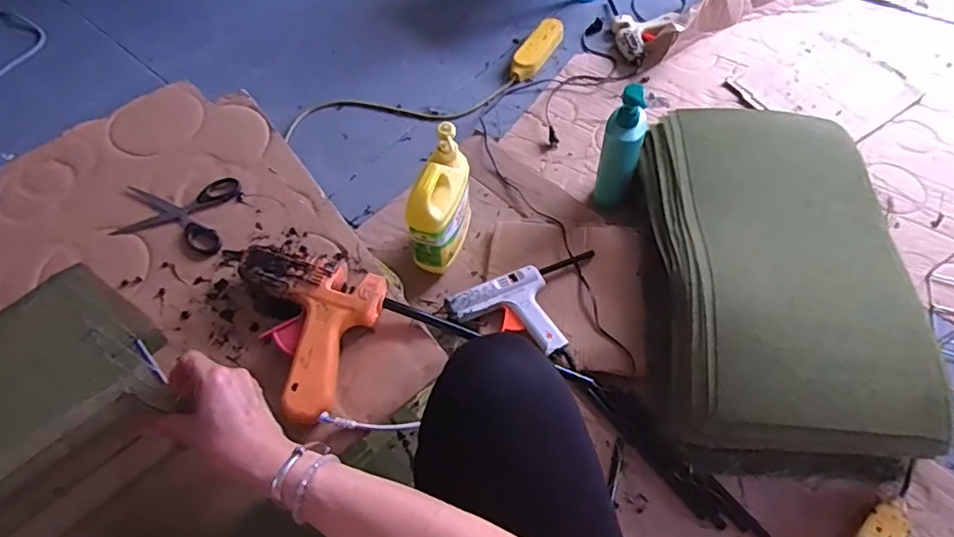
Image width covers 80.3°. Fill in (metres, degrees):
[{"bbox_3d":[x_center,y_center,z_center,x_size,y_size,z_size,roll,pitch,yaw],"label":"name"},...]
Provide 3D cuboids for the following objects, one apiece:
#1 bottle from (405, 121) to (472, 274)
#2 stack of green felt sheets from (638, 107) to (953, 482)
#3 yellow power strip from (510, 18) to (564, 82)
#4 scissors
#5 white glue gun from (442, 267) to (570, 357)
[{"bbox_3d":[-0.058,-0.094,0.951,0.067,0.253,0.147,15,60,9],"label":"bottle"},{"bbox_3d":[0.459,-0.006,0.908,0.361,0.192,0.601,3,59,4],"label":"stack of green felt sheets"},{"bbox_3d":[0.139,-0.509,1.310,0.066,0.030,0.196,28,63,16],"label":"yellow power strip"},{"bbox_3d":[-0.360,-0.060,0.674,0.140,0.012,0.102,-1,59,0],"label":"scissors"},{"bbox_3d":[0.056,0.090,0.938,0.172,0.037,0.161,-23,62,-13],"label":"white glue gun"}]

